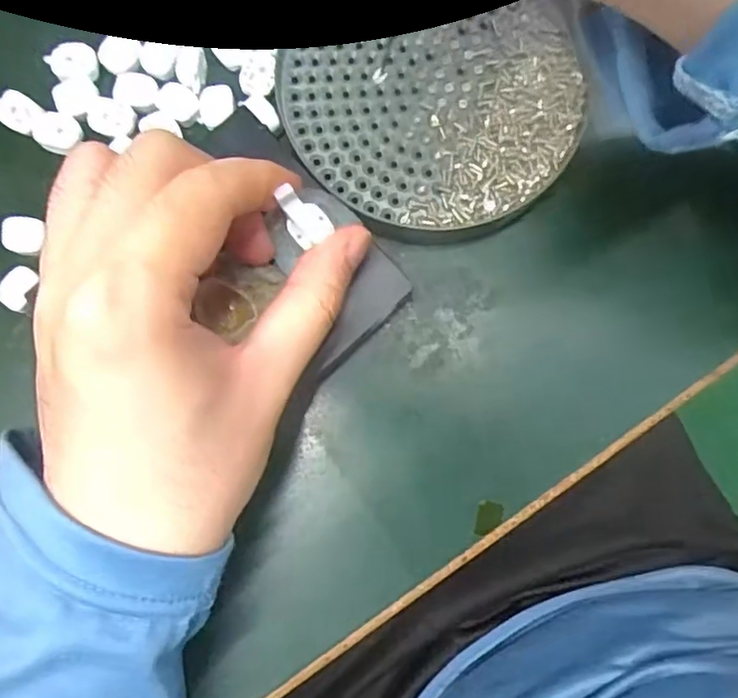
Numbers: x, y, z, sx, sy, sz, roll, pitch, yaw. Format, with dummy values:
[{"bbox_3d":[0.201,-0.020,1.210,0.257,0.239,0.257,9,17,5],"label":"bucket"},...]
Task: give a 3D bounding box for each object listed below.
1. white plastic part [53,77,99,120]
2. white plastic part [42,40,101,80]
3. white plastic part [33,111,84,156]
[{"bbox_3d":[-0.114,-0.097,0.238,0.016,0.004,0.016,0,84,1],"label":"white plastic part"},{"bbox_3d":[-0.115,-0.111,0.239,0.018,0.005,0.014,-9,83,0],"label":"white plastic part"},{"bbox_3d":[-0.120,-0.083,0.238,0.017,0.004,0.016,0,83,1],"label":"white plastic part"}]

